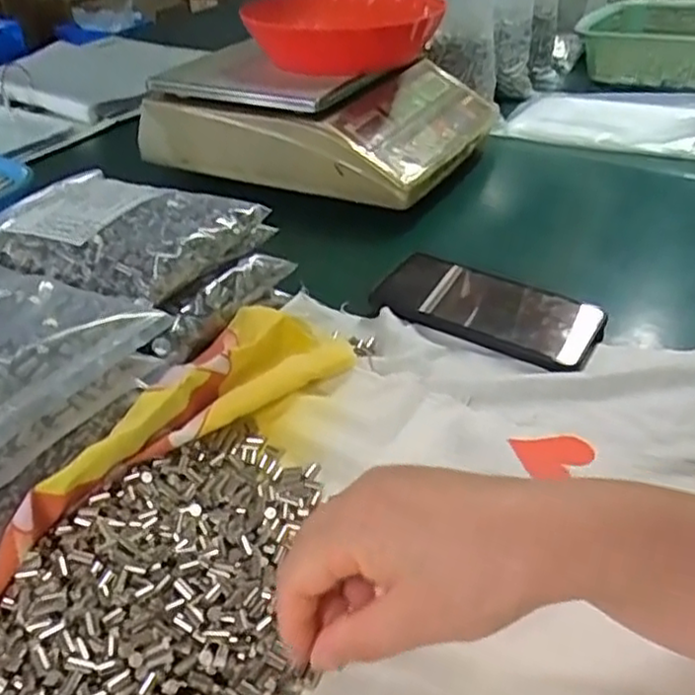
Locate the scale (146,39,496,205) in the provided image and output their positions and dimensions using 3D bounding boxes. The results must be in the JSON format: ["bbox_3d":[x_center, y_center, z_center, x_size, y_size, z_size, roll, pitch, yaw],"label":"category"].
[{"bbox_3d":[-0.023,-0.274,0.783,0.320,0.093,0.272,17,40,25],"label":"scale"}]

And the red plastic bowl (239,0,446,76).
[{"bbox_3d":[0.009,-0.335,0.737,0.172,0.058,0.175,12,38,18],"label":"red plastic bowl"}]

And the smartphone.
[{"bbox_3d":[0.105,-0.032,0.520,0.162,0.014,0.084,22,42,29],"label":"smartphone"}]

